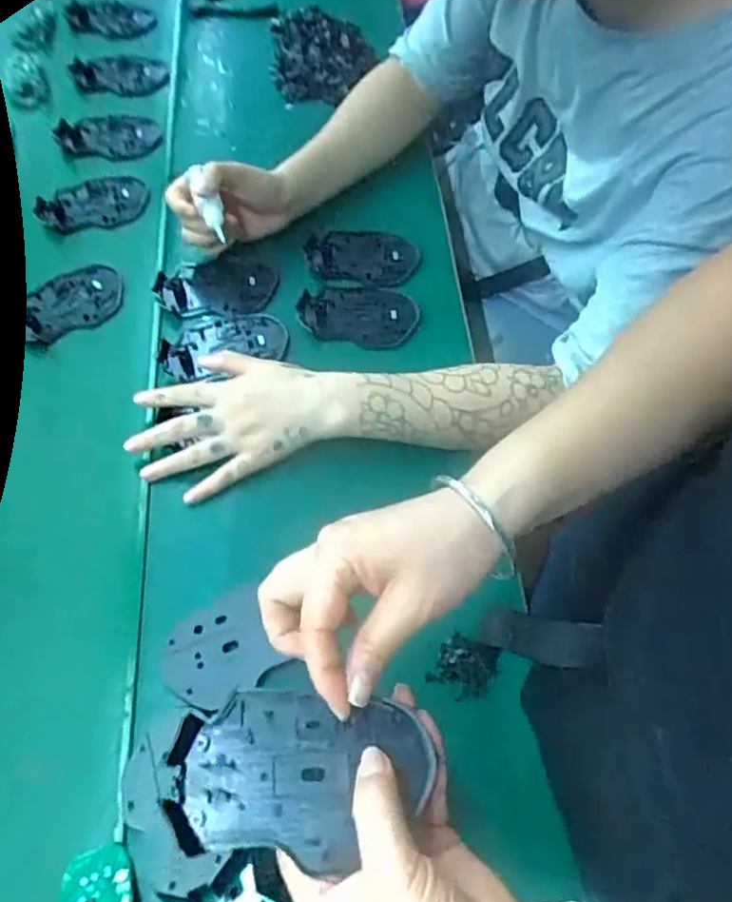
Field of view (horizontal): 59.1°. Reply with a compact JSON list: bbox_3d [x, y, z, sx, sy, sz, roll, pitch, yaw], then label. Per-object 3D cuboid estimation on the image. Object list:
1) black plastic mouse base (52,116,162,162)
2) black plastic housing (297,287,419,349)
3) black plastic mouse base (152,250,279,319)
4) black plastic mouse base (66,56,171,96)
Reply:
[{"bbox_3d":[-0.302,-0.368,0.756,0.110,0.021,0.073,-3,62,-2],"label":"black plastic mouse base"},{"bbox_3d":[-0.007,-0.136,0.637,0.114,0.007,0.077,-6,63,-4],"label":"black plastic housing"},{"bbox_3d":[-0.149,-0.166,0.644,0.117,0.006,0.074,-5,63,-4],"label":"black plastic mouse base"},{"bbox_3d":[-0.307,-0.468,0.806,0.112,0.017,0.067,-10,63,-6],"label":"black plastic mouse base"}]

